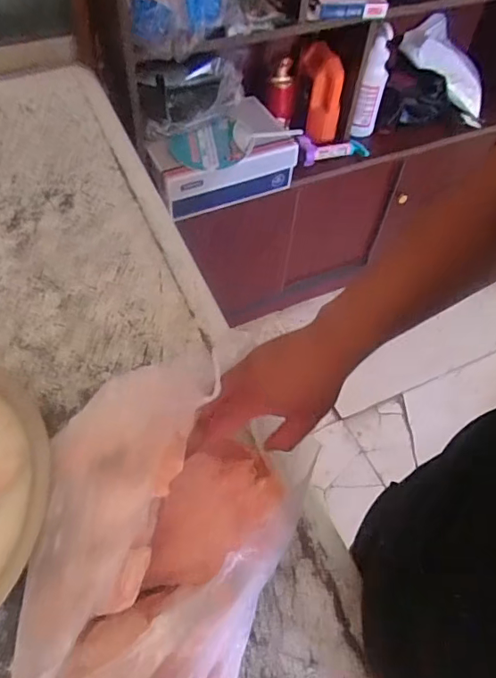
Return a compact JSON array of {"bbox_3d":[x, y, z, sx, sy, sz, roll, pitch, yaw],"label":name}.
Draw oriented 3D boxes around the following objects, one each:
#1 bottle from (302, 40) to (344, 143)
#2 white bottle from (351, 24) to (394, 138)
[{"bbox_3d":[0.180,-0.595,1.218,0.103,0.222,0.075,9,55,2],"label":"bottle"},{"bbox_3d":[0.318,-0.646,1.265,0.058,0.278,0.066,18,56,8],"label":"white bottle"}]

